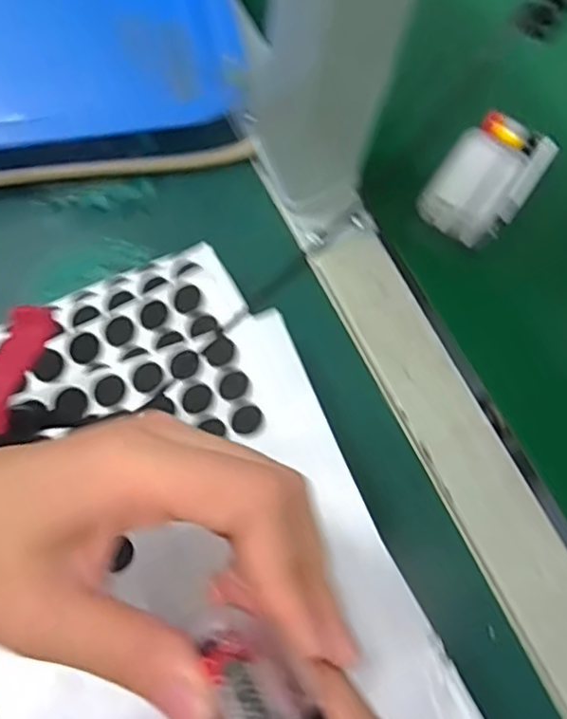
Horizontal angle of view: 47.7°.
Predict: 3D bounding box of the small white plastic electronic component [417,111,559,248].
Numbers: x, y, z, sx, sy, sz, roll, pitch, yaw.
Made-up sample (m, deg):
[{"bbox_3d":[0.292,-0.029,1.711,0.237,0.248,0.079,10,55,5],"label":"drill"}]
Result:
[{"bbox_3d":[0.110,-0.098,0.350,0.047,0.023,0.074,35,71,11],"label":"small white plastic electronic component"}]

